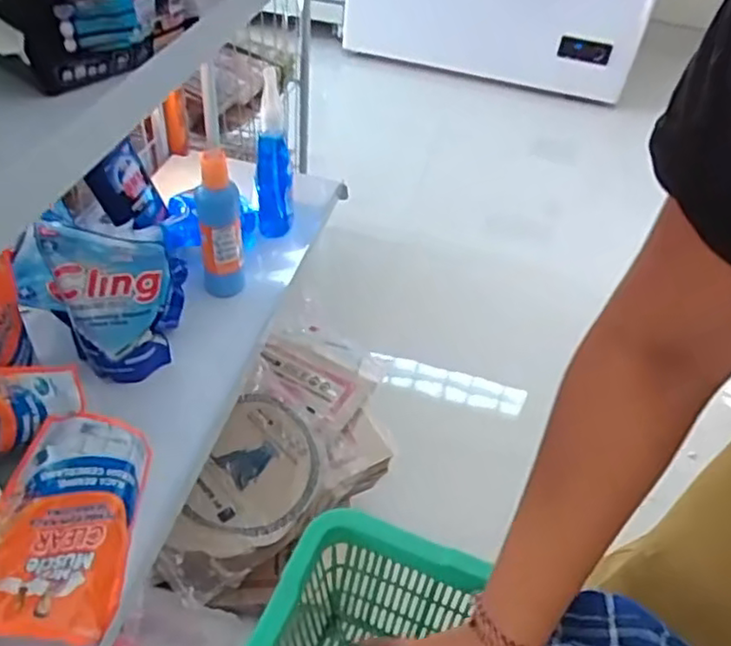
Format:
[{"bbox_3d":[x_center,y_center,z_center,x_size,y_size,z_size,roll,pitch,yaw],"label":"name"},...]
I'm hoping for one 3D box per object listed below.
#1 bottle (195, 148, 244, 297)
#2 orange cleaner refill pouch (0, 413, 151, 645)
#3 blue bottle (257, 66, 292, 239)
[{"bbox_3d":[-0.174,-0.108,0.808,0.046,0.207,0.039,-11,48,-17],"label":"bottle"},{"bbox_3d":[-0.274,0.176,0.601,0.128,0.057,0.194,5,45,-2],"label":"orange cleaner refill pouch"},{"bbox_3d":[-0.123,-0.213,0.912,0.050,0.196,0.075,0,45,-7],"label":"blue bottle"}]

